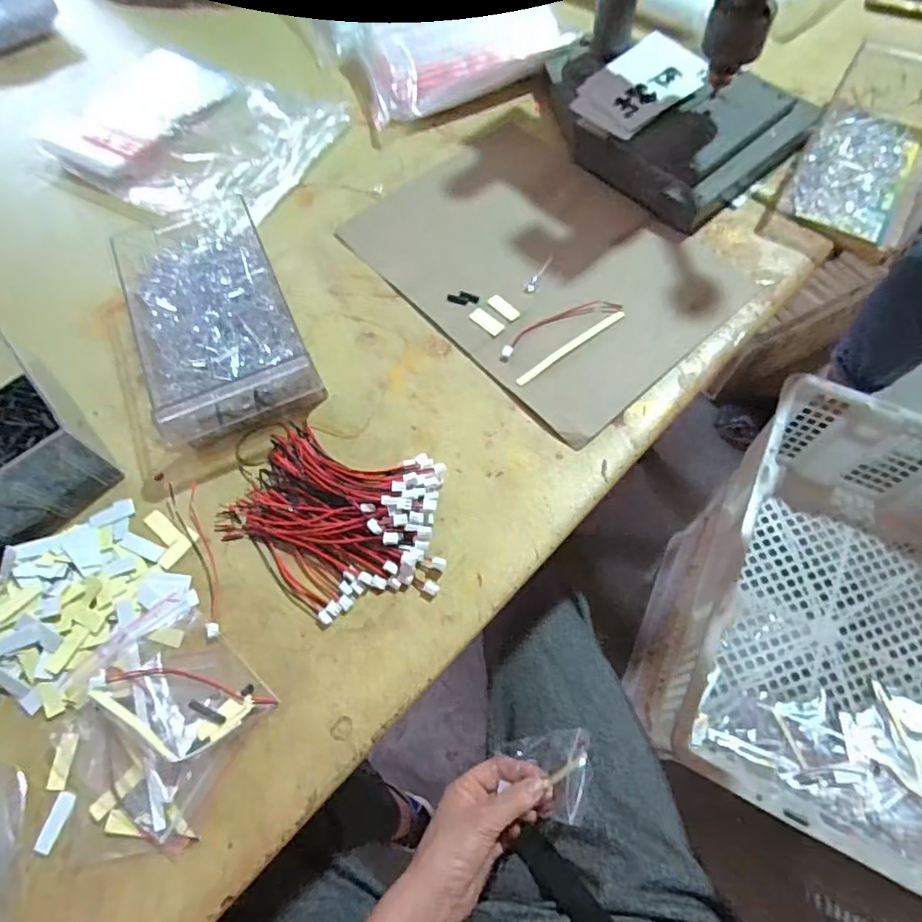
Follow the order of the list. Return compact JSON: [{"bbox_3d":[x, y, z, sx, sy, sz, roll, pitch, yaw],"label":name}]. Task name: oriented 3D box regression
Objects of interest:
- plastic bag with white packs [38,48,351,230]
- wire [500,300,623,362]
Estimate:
[{"bbox_3d":[-0.250,-0.303,0.518,0.245,0.023,0.181,24,68,13],"label":"plastic bag with white packs"},{"bbox_3d":[0.072,-0.102,0.417,0.100,0.004,0.021,-24,66,-8],"label":"wire"}]

